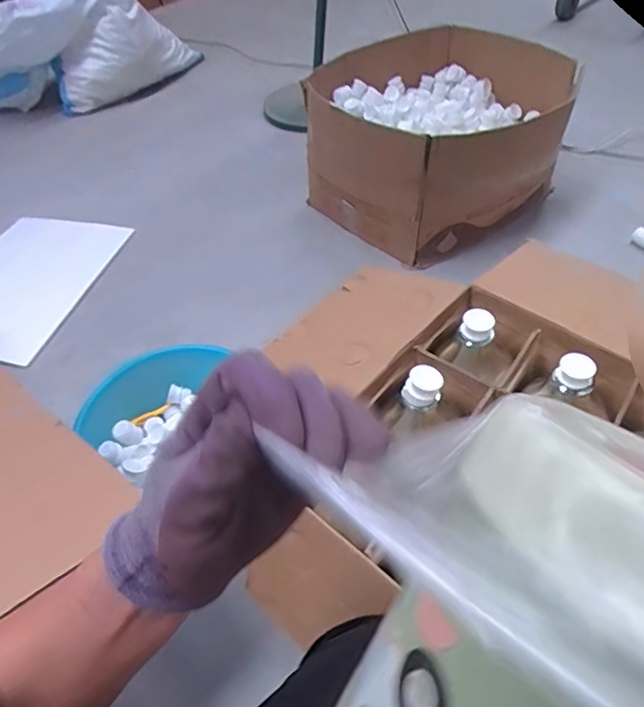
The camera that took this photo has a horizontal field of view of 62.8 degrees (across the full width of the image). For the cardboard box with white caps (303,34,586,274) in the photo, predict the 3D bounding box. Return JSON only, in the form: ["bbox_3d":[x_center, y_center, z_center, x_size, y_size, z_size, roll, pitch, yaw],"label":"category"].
[{"bbox_3d":[0.315,-0.593,1.469,0.637,0.333,0.593,-32,54,-20],"label":"cardboard box with white caps"}]

